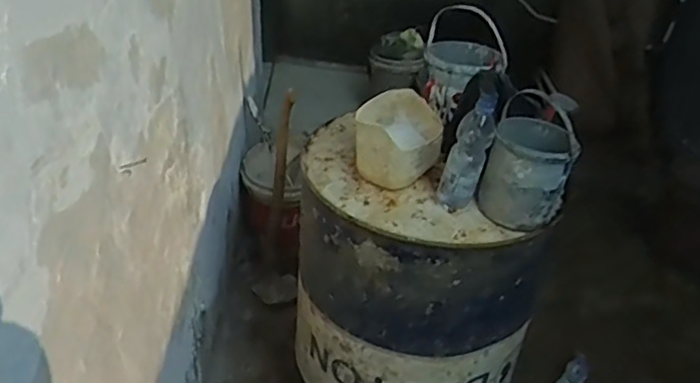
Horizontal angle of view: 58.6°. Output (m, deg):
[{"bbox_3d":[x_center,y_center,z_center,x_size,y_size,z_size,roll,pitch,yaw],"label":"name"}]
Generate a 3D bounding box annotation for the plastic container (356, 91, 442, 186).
[{"bbox_3d":[0.100,-0.108,1.285,0.170,0.133,0.211,14,35,15],"label":"plastic container"}]

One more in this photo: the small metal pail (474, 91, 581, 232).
[{"bbox_3d":[0.349,-0.044,1.213,0.158,0.172,0.188,15,36,17],"label":"small metal pail"}]

